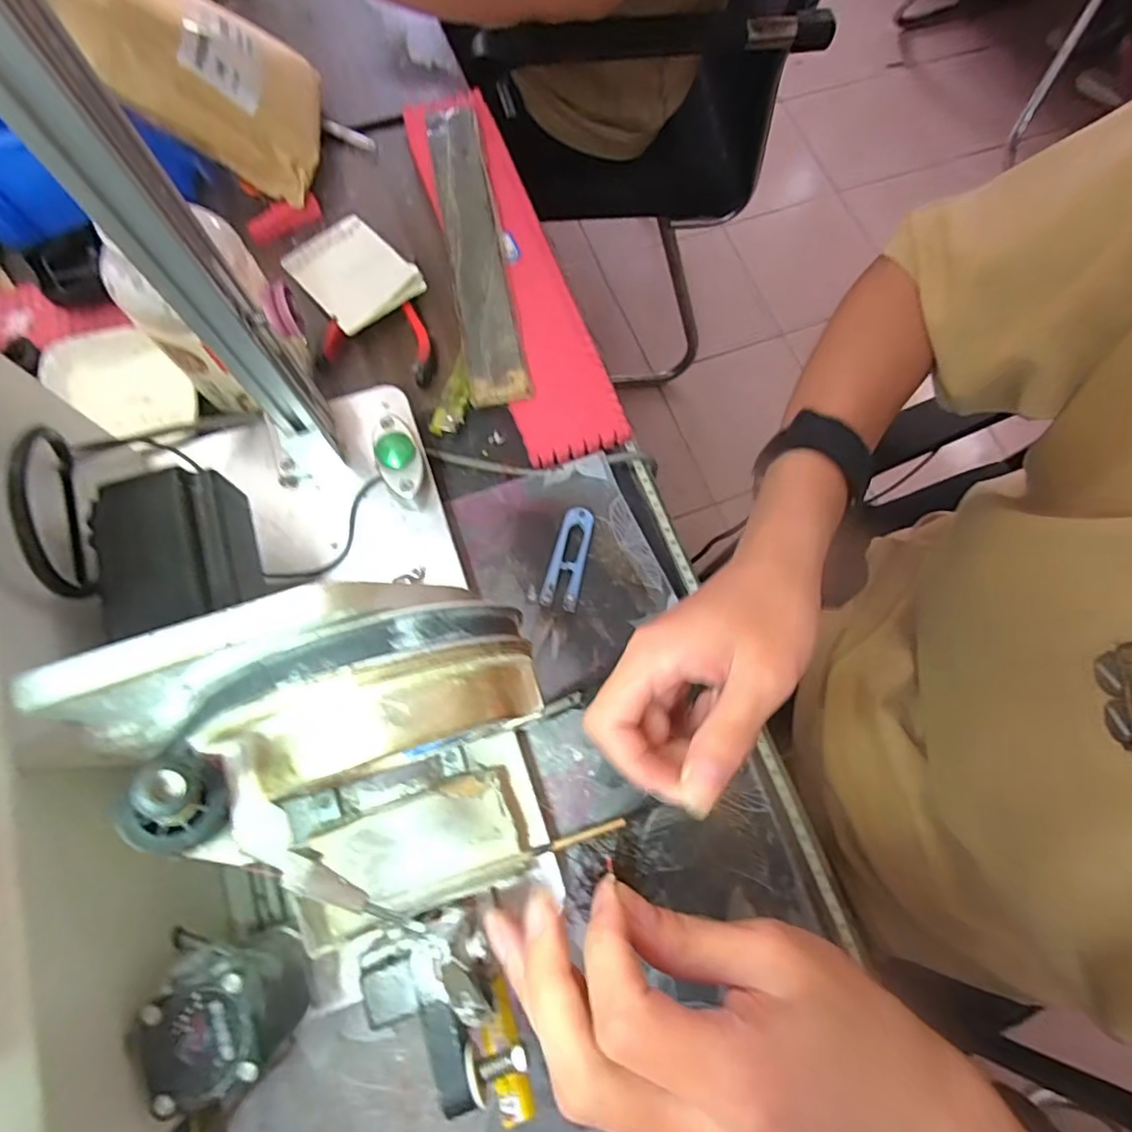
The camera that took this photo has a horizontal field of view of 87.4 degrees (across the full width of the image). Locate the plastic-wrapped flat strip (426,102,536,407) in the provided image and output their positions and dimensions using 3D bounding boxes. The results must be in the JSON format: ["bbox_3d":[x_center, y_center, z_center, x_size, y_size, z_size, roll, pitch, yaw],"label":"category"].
[{"bbox_3d":[-0.070,-0.241,0.451,0.043,0.010,0.266,-11,76,0],"label":"plastic-wrapped flat strip"}]

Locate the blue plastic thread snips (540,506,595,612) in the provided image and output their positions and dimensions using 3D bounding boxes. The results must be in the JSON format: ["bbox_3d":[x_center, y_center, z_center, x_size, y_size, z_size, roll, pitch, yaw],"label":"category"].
[{"bbox_3d":[0.002,-0.006,0.398,0.024,0.006,0.070,12,73,2],"label":"blue plastic thread snips"}]

